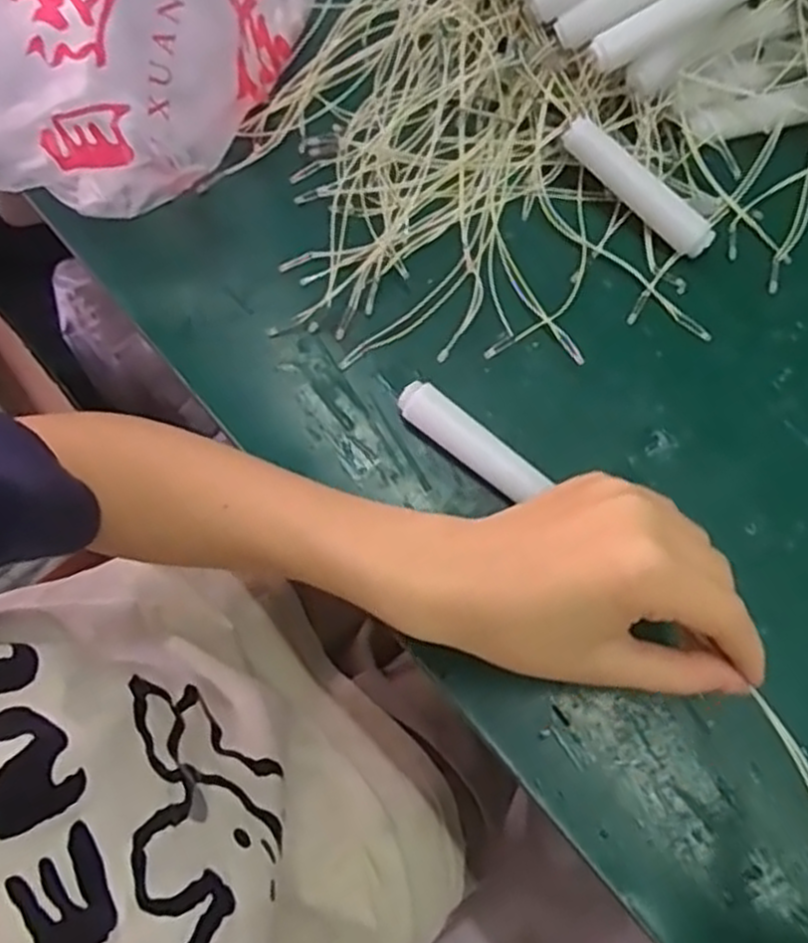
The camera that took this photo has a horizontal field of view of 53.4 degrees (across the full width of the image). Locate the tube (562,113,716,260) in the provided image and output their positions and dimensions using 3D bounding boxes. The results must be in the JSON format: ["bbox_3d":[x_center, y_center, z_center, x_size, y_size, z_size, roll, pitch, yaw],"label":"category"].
[{"bbox_3d":[0.115,-0.139,0.396,0.088,0.019,0.013,39,78,-7],"label":"tube"}]

